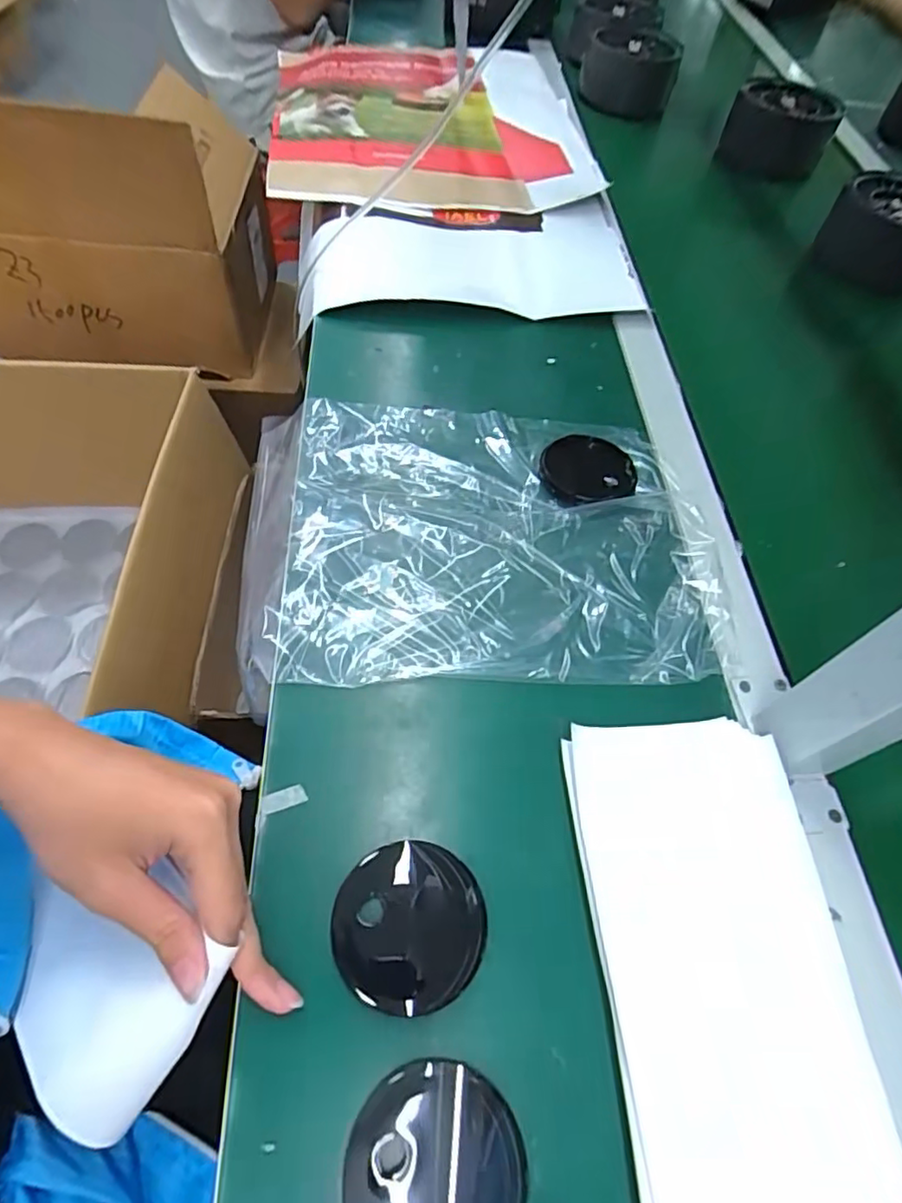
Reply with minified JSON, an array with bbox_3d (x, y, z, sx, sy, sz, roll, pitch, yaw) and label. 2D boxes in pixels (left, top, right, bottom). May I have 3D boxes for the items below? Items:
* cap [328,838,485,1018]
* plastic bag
[{"bbox_3d":[-0.021,0.167,0.314,0.076,0.013,0.075,2,56,-4],"label":"cap"},{"bbox_3d":[0.039,-0.057,0.452,0.307,0.012,0.248,3,56,-3],"label":"plastic bag"}]

